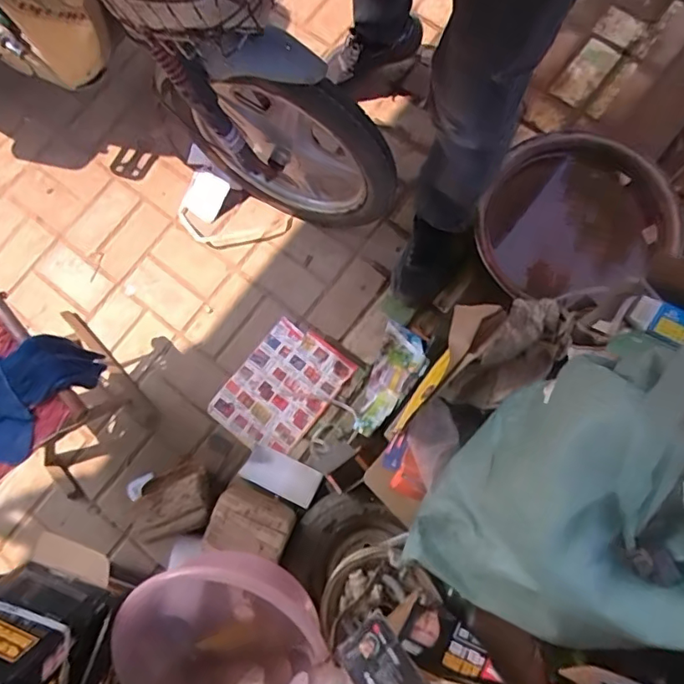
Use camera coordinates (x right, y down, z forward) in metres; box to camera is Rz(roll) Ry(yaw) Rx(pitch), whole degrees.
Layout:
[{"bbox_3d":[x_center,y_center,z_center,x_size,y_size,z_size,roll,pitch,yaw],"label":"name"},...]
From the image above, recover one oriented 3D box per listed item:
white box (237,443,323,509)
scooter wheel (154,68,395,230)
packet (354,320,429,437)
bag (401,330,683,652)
[{"bbox_3d":[-0.124,0.271,1.076,0.151,0.033,0.077,24,80,9],"label":"white box"},{"bbox_3d":[-0.120,-0.359,1.023,0.454,0.459,0.093,17,79,8],"label":"scooter wheel"},{"bbox_3d":[0.111,0.085,1.124,0.107,0.035,0.249,17,79,8],"label":"packet"},{"bbox_3d":[0.337,0.190,0.687,0.294,0.324,0.406,34,78,9],"label":"bag"}]

